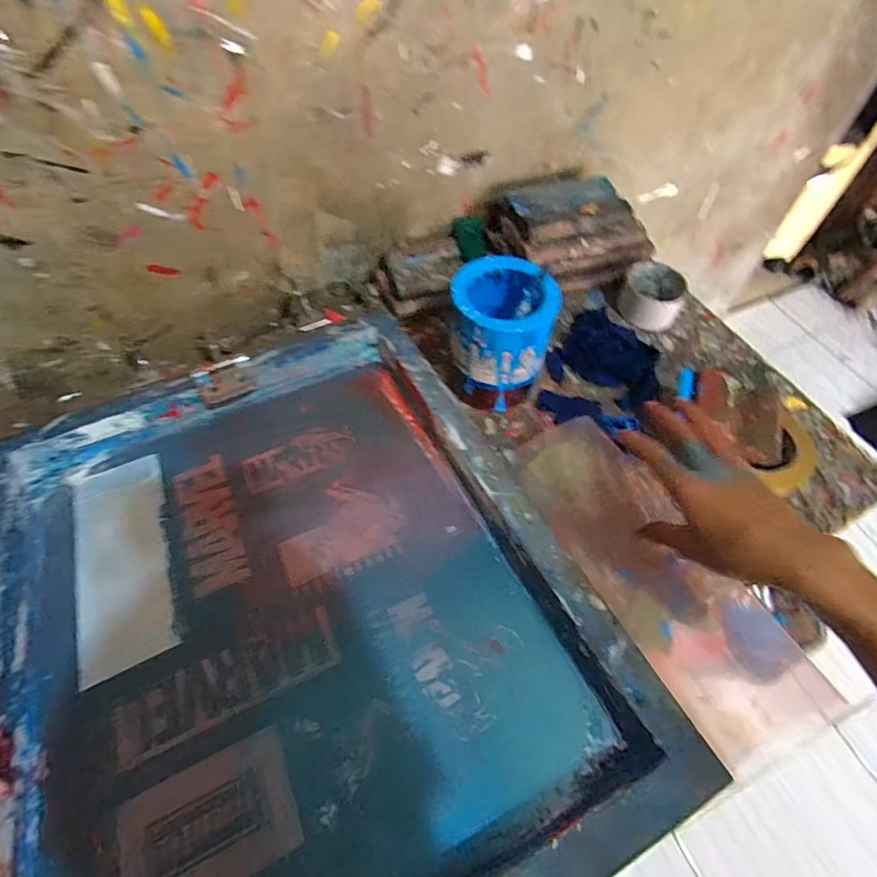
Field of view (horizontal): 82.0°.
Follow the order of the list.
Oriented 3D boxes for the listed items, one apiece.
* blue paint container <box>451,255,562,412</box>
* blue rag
[{"bbox_3d":[0.071,-0.118,0.560,0.106,0.116,0.103,18,54,16],"label":"blue paint container"},{"bbox_3d":[0.198,-0.078,0.611,0.128,0.050,0.160,29,58,23],"label":"blue rag"}]

